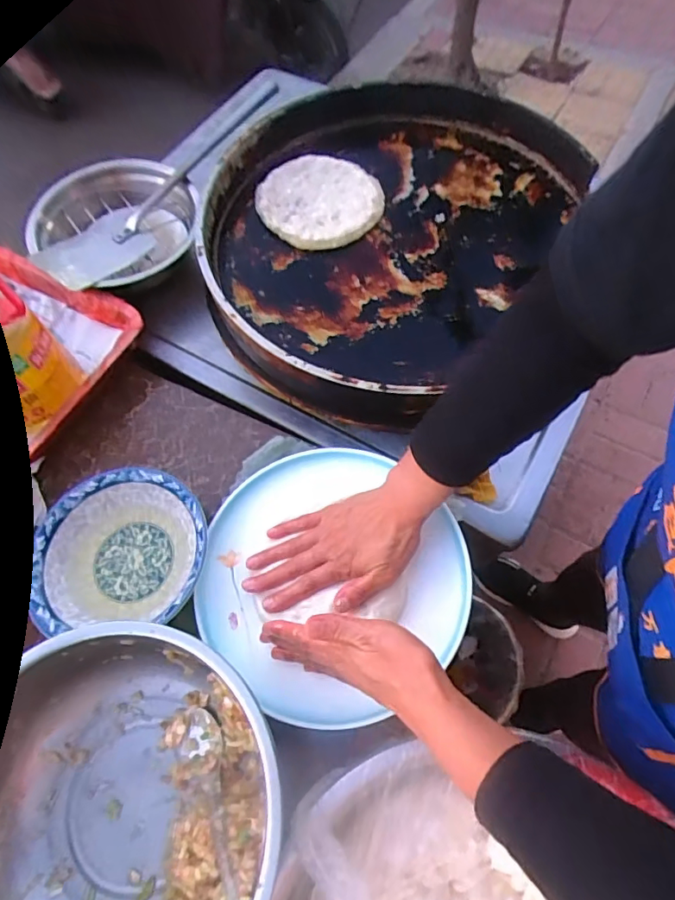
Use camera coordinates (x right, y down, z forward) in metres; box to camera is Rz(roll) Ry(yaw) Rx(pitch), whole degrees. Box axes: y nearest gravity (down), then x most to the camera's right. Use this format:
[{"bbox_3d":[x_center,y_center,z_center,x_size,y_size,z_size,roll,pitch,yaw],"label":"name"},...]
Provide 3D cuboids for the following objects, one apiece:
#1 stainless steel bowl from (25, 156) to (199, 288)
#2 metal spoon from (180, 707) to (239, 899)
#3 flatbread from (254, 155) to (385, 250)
[{"bbox_3d":[-0.285,-0.315,0.687,0.191,0.056,0.207,0,65,0],"label":"stainless steel bowl"},{"bbox_3d":[-0.098,0.276,0.397,0.035,0.023,0.151,-24,34,-11],"label":"metal spoon"},{"bbox_3d":[-0.024,-0.362,0.728,0.168,0.017,0.168,0,65,0],"label":"flatbread"}]

